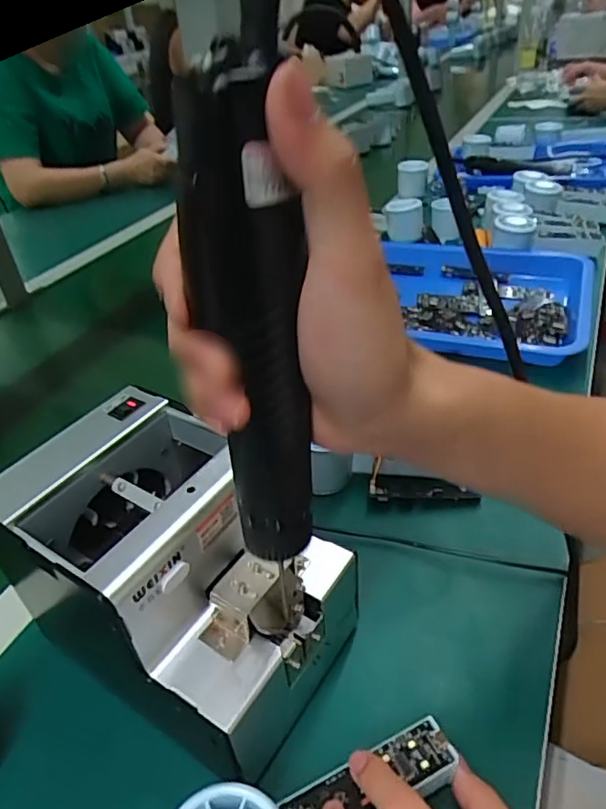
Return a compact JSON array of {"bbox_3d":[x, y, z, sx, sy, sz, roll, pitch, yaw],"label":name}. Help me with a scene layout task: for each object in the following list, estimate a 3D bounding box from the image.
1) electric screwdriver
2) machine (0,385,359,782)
[{"bbox_3d":[-0.017,-0.018,0.212,0.037,0.192,0.025,-13,37,-9],"label":"electric screwdriver"},{"bbox_3d":[-0.073,0.105,0.351,0.179,0.155,0.128,16,42,26],"label":"machine"}]

